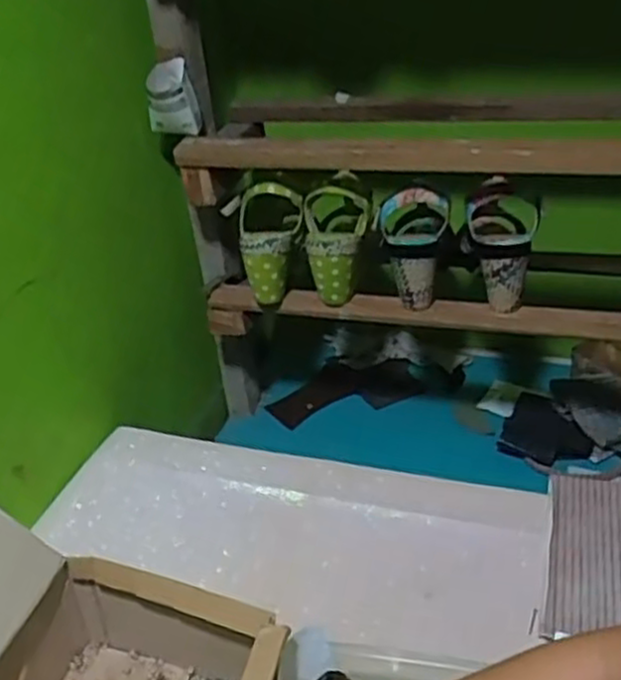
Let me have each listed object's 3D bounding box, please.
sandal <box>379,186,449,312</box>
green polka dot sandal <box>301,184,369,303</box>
[{"bbox_3d":[0.119,-0.114,0.878,0.077,0.128,0.102,-1,32,8],"label":"sandal"},{"bbox_3d":[0.034,-0.116,0.903,0.077,0.124,0.083,-3,31,4],"label":"green polka dot sandal"}]

